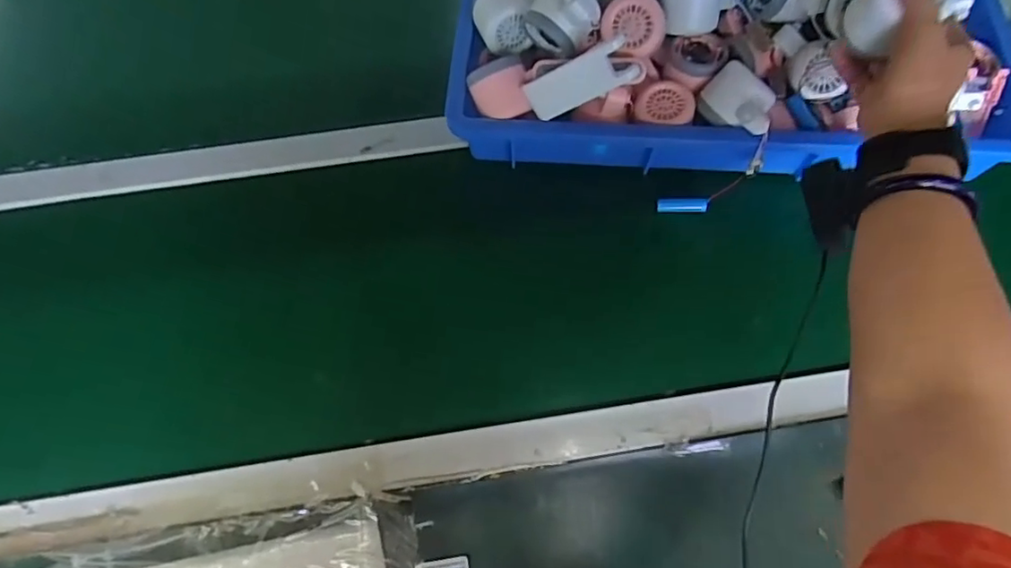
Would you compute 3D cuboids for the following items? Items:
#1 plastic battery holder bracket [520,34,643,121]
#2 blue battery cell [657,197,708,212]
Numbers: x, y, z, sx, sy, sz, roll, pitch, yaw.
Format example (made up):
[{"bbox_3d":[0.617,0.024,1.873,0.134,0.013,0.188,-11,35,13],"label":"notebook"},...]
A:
[{"bbox_3d":[0.067,-0.184,0.519,0.038,0.100,0.009,60,36,-17],"label":"plastic battery holder bracket"},{"bbox_3d":[0.184,-0.082,0.592,0.049,0.011,0.016,2,67,17],"label":"blue battery cell"}]

